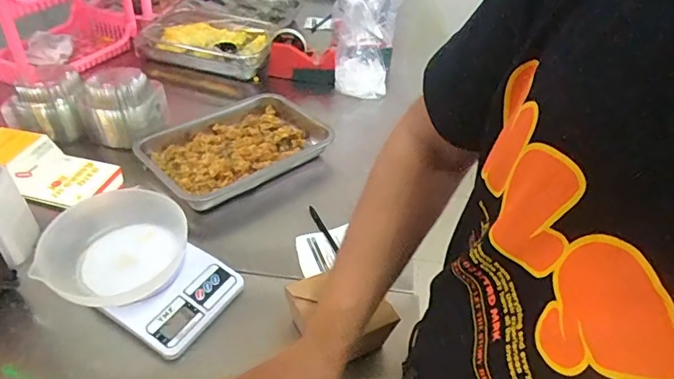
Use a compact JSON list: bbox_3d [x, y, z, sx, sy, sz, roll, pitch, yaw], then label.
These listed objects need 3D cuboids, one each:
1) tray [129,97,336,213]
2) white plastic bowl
[{"bbox_3d":[-0.170,-0.076,0.870,0.325,0.042,0.203,-29,51,-34],"label":"tray"},{"bbox_3d":[-0.284,0.080,0.626,0.147,0.068,0.179,34,48,30],"label":"white plastic bowl"}]

